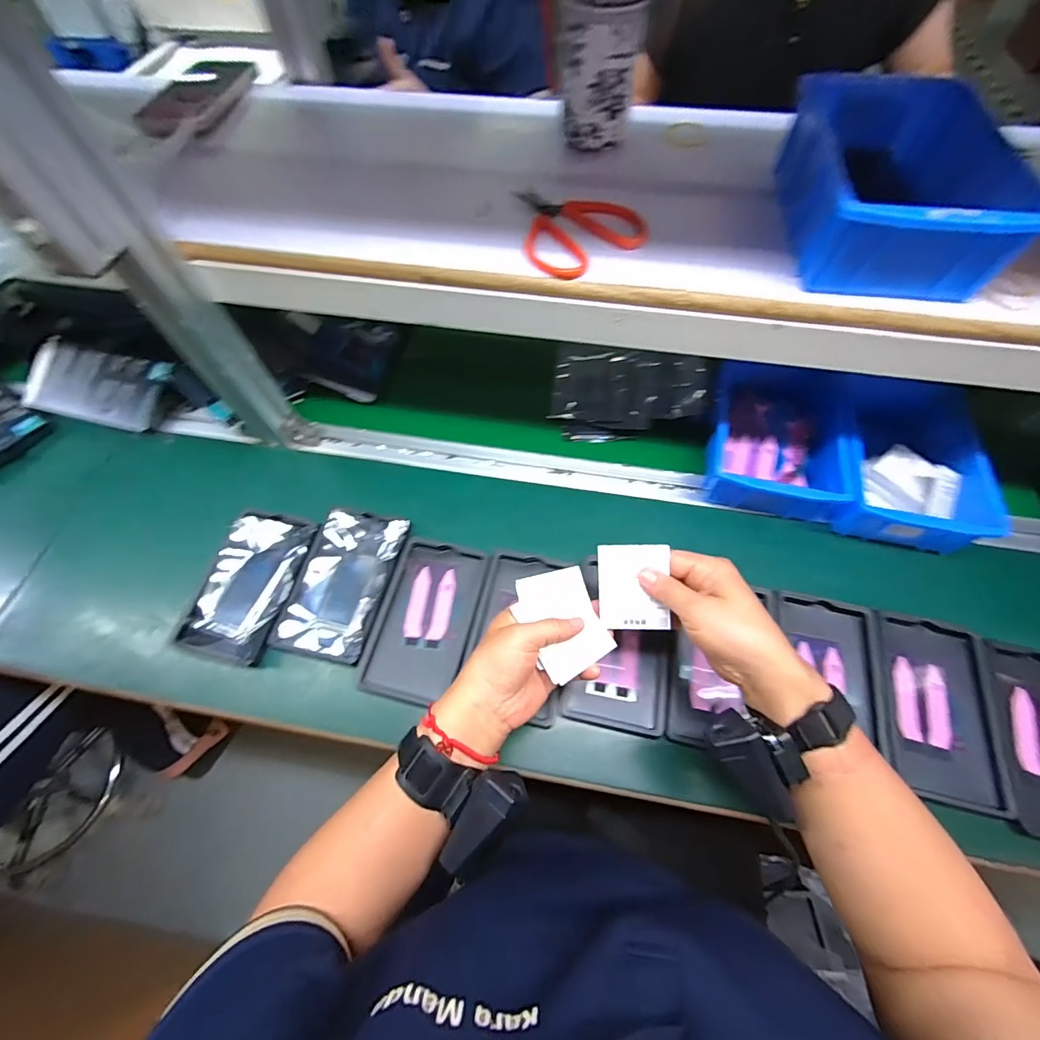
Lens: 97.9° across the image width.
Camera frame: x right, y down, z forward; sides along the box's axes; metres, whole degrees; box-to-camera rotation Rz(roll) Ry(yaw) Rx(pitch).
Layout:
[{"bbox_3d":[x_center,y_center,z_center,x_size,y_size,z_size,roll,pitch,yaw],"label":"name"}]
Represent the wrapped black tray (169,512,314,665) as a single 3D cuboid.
[{"bbox_3d":[-0.282,0.062,0.468,0.095,0.015,0.152,11,62,6],"label":"wrapped black tray"}]

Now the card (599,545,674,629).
[{"bbox_3d":[0.093,0.055,0.371,0.055,0.004,0.068,-1,87,8],"label":"card"}]

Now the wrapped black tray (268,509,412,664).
[{"bbox_3d":[-0.183,0.062,0.471,0.093,0.013,0.153,12,63,7],"label":"wrapped black tray"}]

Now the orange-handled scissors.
[{"bbox_3d":[0.040,-0.245,0.374,0.092,0.014,0.103,-32,66,-16],"label":"orange-handled scissors"}]

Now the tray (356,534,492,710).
[{"bbox_3d":[-0.094,0.101,0.461,0.092,0.022,0.155,13,63,8],"label":"tray"}]

